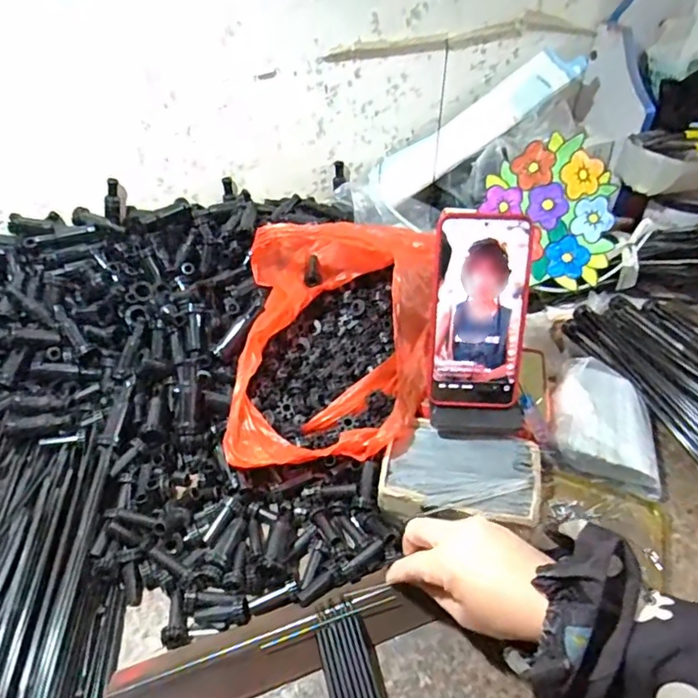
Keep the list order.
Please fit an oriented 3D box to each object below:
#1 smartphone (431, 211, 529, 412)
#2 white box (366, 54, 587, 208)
[{"bbox_3d":[0.110,-0.030,0.459,0.080,0.165,0.008,-1,14,3],"label":"smartphone"},{"bbox_3d":[0.168,-0.299,0.733,0.302,0.028,0.072,-33,53,7],"label":"white box"}]

